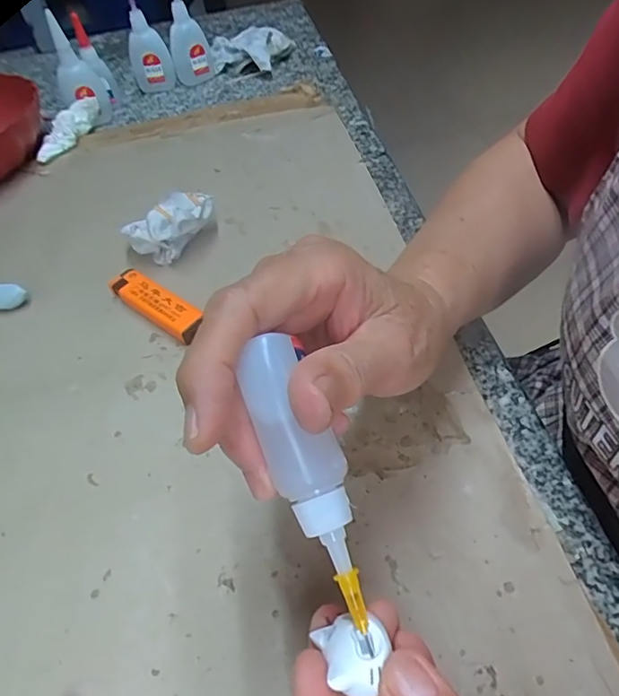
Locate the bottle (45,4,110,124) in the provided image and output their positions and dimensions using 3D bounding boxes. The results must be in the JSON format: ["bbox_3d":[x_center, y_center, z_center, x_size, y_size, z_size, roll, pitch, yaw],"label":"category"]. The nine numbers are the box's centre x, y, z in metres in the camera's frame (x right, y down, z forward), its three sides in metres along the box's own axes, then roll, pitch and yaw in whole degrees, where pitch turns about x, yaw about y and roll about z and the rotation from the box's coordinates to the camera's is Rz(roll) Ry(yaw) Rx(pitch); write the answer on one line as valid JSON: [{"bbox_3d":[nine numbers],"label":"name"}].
[{"bbox_3d":[-0.235,-0.279,0.512,0.042,0.097,0.038,-20,50,-12],"label":"bottle"}]

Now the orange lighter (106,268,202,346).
[{"bbox_3d":[-0.103,-0.029,0.345,0.081,0.016,0.021,30,60,28],"label":"orange lighter"}]

